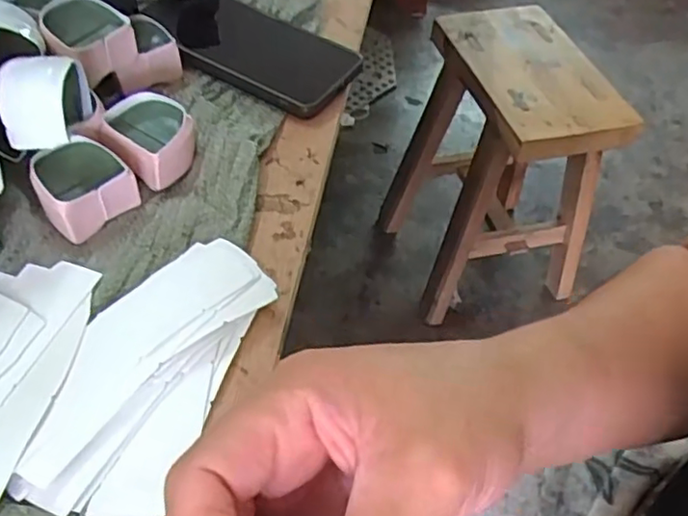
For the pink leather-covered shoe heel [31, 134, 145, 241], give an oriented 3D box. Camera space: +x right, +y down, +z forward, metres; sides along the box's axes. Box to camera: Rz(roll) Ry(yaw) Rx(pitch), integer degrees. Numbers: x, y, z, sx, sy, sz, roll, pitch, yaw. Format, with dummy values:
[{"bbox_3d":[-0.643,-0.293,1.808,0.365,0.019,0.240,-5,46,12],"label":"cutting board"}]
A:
[{"bbox_3d":[-0.143,-0.041,0.351,0.047,0.029,0.041,-27,55,-23],"label":"pink leather-covered shoe heel"}]

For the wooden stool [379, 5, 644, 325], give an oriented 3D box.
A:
[{"bbox_3d":[0.257,-0.150,1.106,0.276,0.416,0.319,-11,52,-14],"label":"wooden stool"}]

